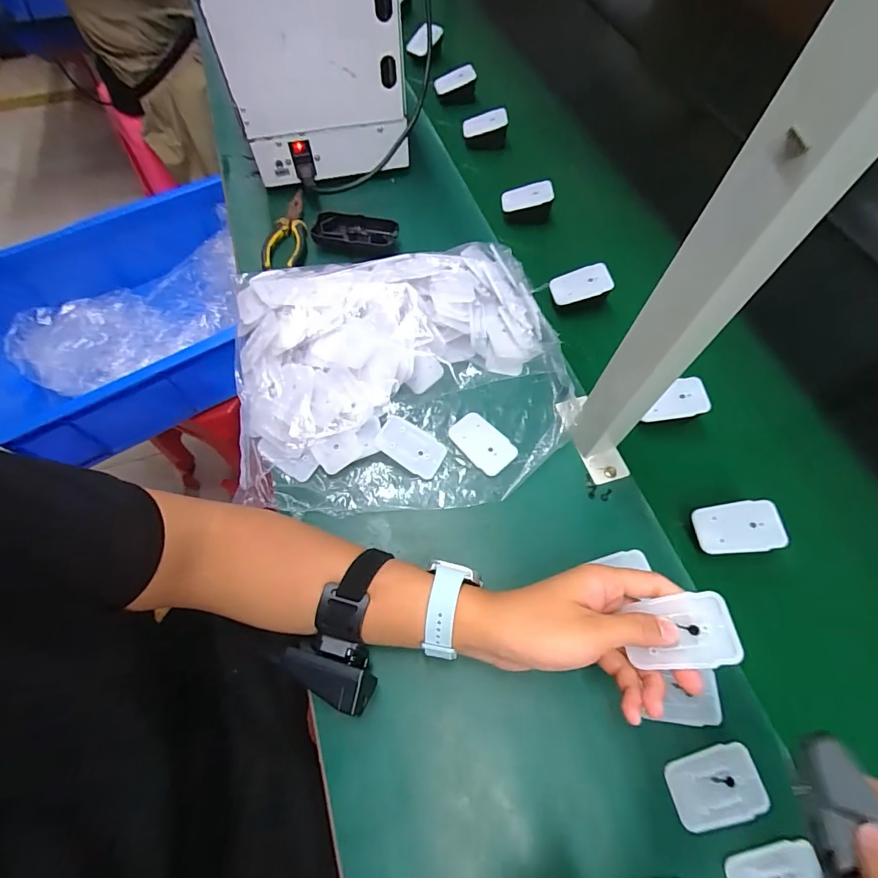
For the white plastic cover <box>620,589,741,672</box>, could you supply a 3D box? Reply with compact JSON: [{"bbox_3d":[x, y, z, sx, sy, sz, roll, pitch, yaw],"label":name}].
[{"bbox_3d":[0.162,0.129,0.290,0.063,0.004,0.043,-19,62,27],"label":"white plastic cover"}]

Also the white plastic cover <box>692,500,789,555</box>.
[{"bbox_3d":[0.272,0.081,0.394,0.069,0.004,0.044,-10,65,17],"label":"white plastic cover"}]

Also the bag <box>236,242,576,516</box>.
[{"bbox_3d":[-0.040,-0.079,0.455,0.341,0.063,0.300,-9,65,-5],"label":"bag"}]

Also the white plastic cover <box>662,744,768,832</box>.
[{"bbox_3d":[0.206,0.259,0.321,0.068,0.004,0.045,-13,65,-6],"label":"white plastic cover"}]

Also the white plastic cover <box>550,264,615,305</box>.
[{"bbox_3d":[0.173,-0.189,0.527,0.069,0.008,0.042,-15,71,14],"label":"white plastic cover"}]

